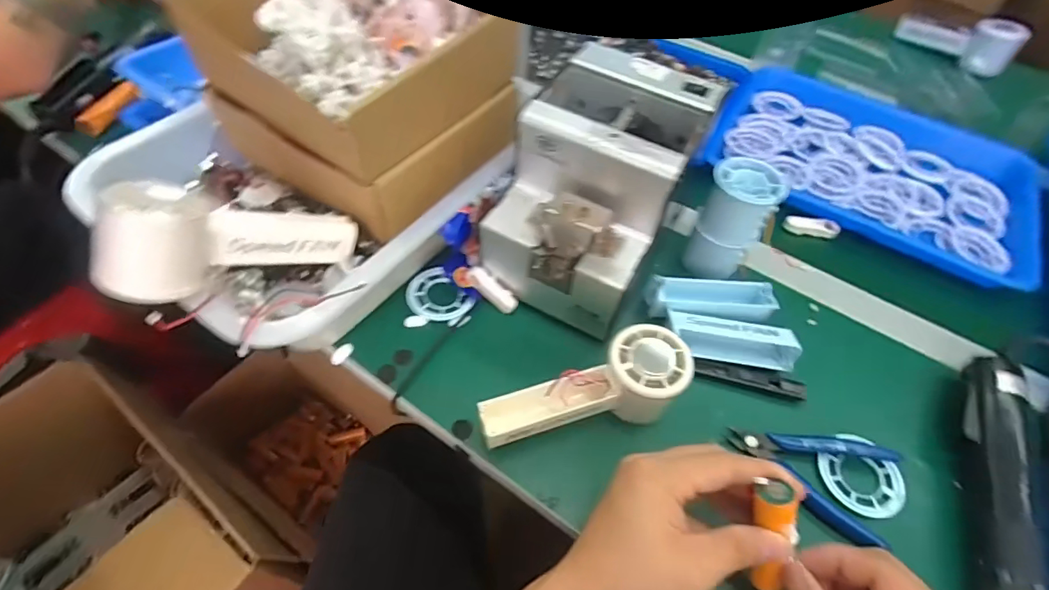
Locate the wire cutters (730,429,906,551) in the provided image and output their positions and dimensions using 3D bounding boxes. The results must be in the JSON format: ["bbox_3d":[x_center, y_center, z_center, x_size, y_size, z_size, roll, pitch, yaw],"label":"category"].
[{"bbox_3d":[0.215,0.137,0.359,0.118,0.018,0.075,6,54,0],"label":"wire cutters"}]

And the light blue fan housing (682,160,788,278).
[{"bbox_3d":[0.182,-0.069,0.445,0.053,0.092,0.051,6,54,0],"label":"light blue fan housing"}]

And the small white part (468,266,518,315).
[{"bbox_3d":[-0.028,-0.005,0.437,0.051,0.011,0.015,42,59,1],"label":"small white part"}]

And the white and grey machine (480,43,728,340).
[{"bbox_3d":[0.057,-0.084,0.415,0.121,0.138,0.155,27,56,14],"label":"white and grey machine"}]

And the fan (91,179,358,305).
[{"bbox_3d":[-0.195,-0.039,0.341,0.155,0.061,0.054,-8,50,-42],"label":"fan"}]

